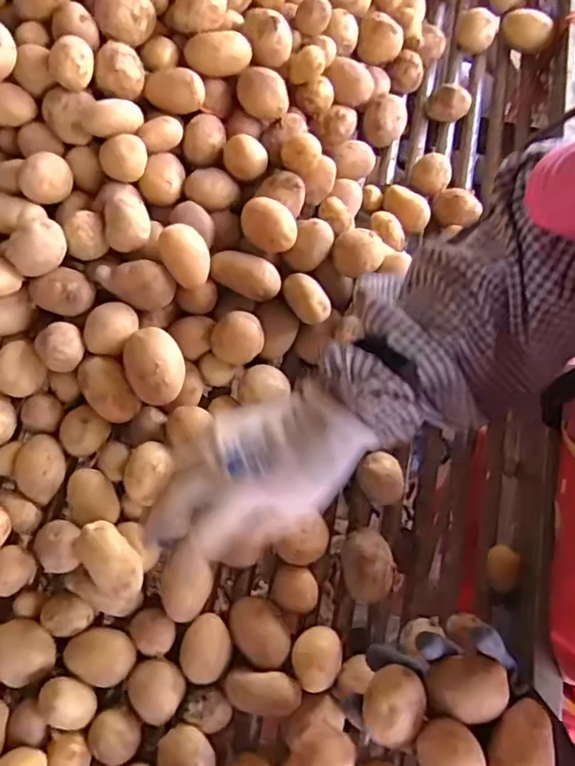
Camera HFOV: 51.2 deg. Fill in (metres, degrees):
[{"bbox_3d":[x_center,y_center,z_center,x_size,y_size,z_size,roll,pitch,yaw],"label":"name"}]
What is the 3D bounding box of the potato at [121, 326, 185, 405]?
[{"bbox_3d":[-0.118,-0.013,0.541,0.051,0.047,0.067,-9,68,-8],"label":"potato"}]

